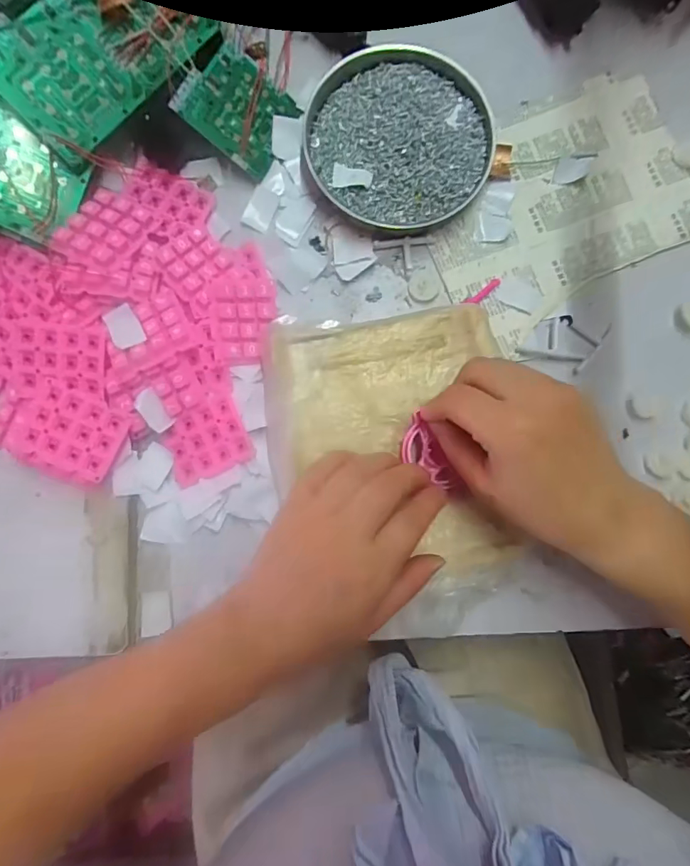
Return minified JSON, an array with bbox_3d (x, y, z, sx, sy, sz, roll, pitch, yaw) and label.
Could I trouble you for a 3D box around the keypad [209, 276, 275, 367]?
[{"bbox_3d":[-0.071,-0.080,0.336,0.044,0.014,0.064,-4,96,-23],"label":"keypad"}]

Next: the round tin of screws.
[{"bbox_3d":[0.038,-0.218,0.356,0.135,0.021,0.132,0,85,-1],"label":"round tin of screws"}]

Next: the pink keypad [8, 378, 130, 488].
[{"bbox_3d":[-0.183,0.000,0.316,0.063,0.015,0.054,22,85,1],"label":"pink keypad"}]

